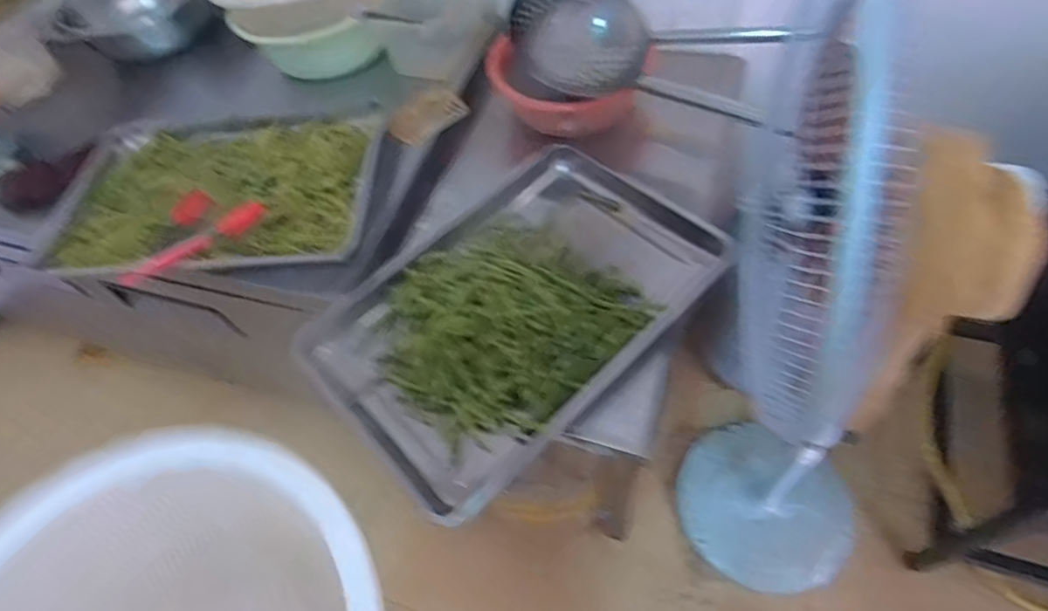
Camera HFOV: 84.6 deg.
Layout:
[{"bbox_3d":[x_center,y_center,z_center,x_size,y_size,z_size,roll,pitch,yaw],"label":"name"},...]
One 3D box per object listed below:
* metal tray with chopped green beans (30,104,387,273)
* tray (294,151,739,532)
[{"bbox_3d":[-0.531,-0.204,1.002,0.528,0.041,0.384,-3,54,3],"label":"metal tray with chopped green beans"},{"bbox_3d":[-0.024,-0.016,0.859,0.551,0.124,0.395,-39,59,-21],"label":"tray"}]

